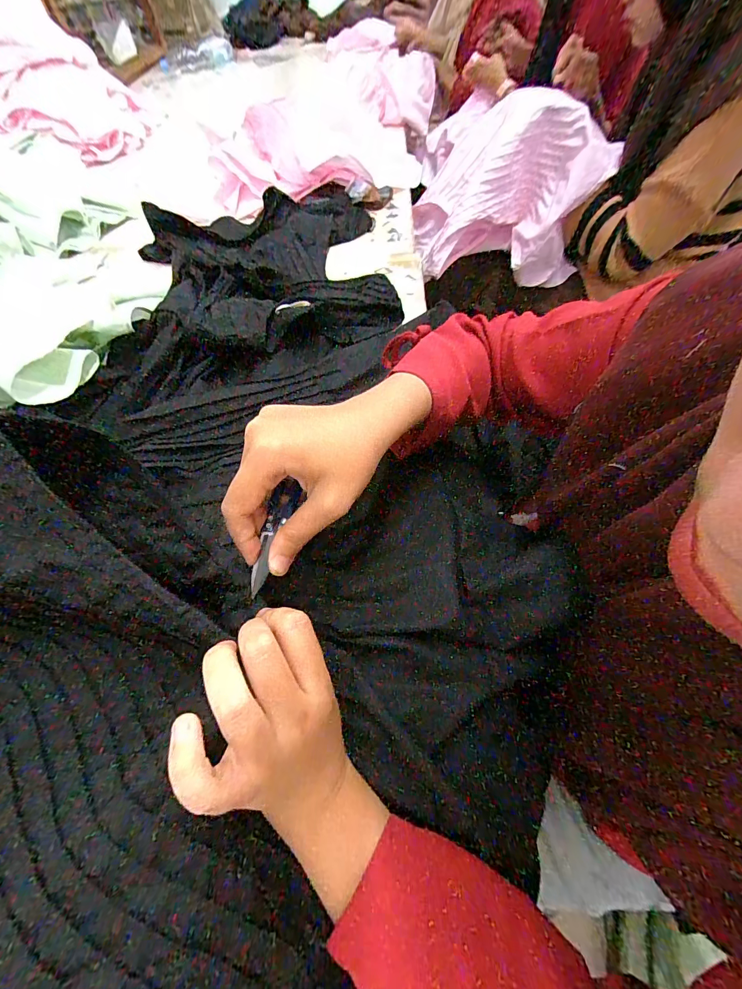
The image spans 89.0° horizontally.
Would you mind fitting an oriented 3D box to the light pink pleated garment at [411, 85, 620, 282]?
[{"bbox_3d":[0.279,-0.613,0.778,0.336,0.265,0.195,-7,57,0],"label":"light pink pleated garment"}]

